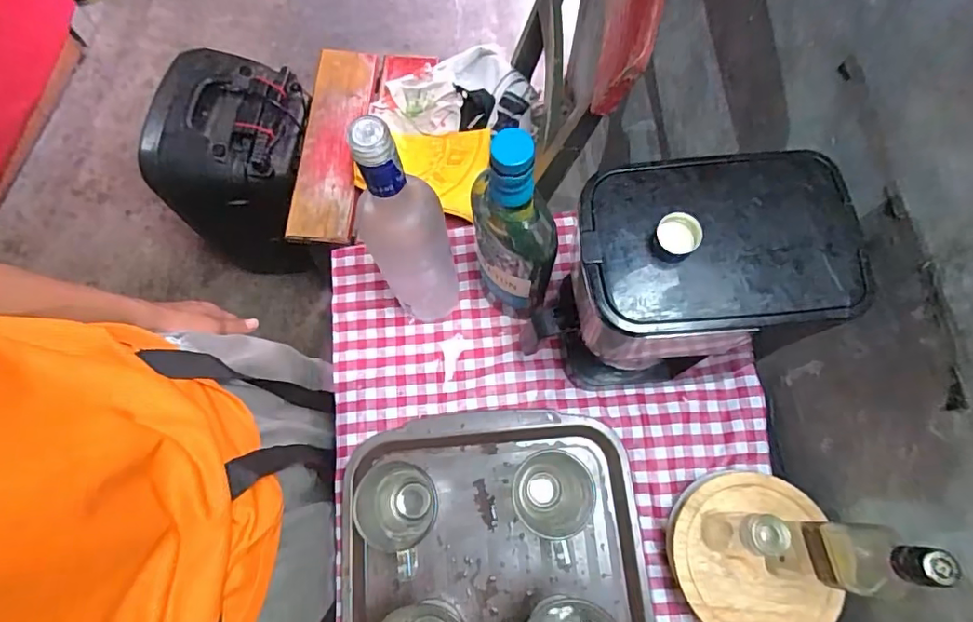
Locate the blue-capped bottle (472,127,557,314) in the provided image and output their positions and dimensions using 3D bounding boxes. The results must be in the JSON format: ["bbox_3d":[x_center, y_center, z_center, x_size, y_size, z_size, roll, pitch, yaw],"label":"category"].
[{"bbox_3d":[0.025,-0.065,0.504,0.071,0.288,0.073,0,73,0],"label":"blue-capped bottle"}]

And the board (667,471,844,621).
[{"bbox_3d":[0.251,0.235,0.509,0.138,0.019,0.150,0,73,0],"label":"board"}]

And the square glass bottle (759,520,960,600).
[{"bbox_3d":[0.281,0.194,0.419,0.055,0.186,0.056,10,73,3],"label":"square glass bottle"}]

